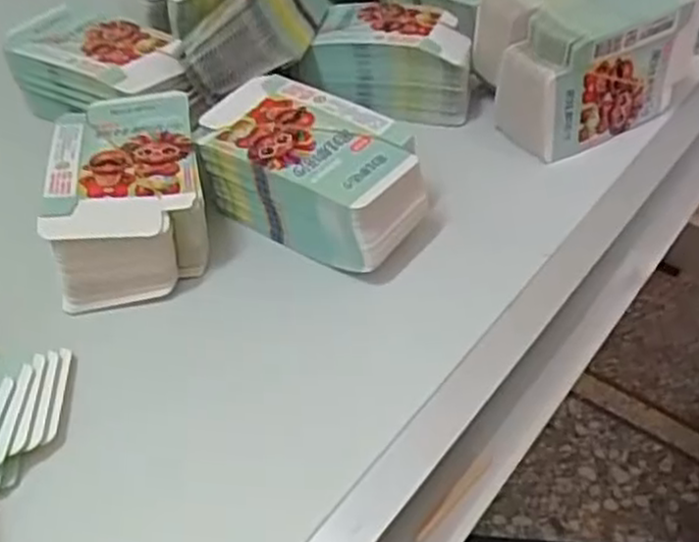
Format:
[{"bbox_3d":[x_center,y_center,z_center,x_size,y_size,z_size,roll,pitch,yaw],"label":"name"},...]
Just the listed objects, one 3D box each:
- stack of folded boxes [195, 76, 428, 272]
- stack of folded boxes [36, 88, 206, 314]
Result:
[{"bbox_3d":[-0.028,-0.066,0.478,0.158,0.061,0.087,20,44,31],"label":"stack of folded boxes"},{"bbox_3d":[-0.135,-0.054,0.466,0.085,0.057,0.155,-11,37,-7],"label":"stack of folded boxes"}]

